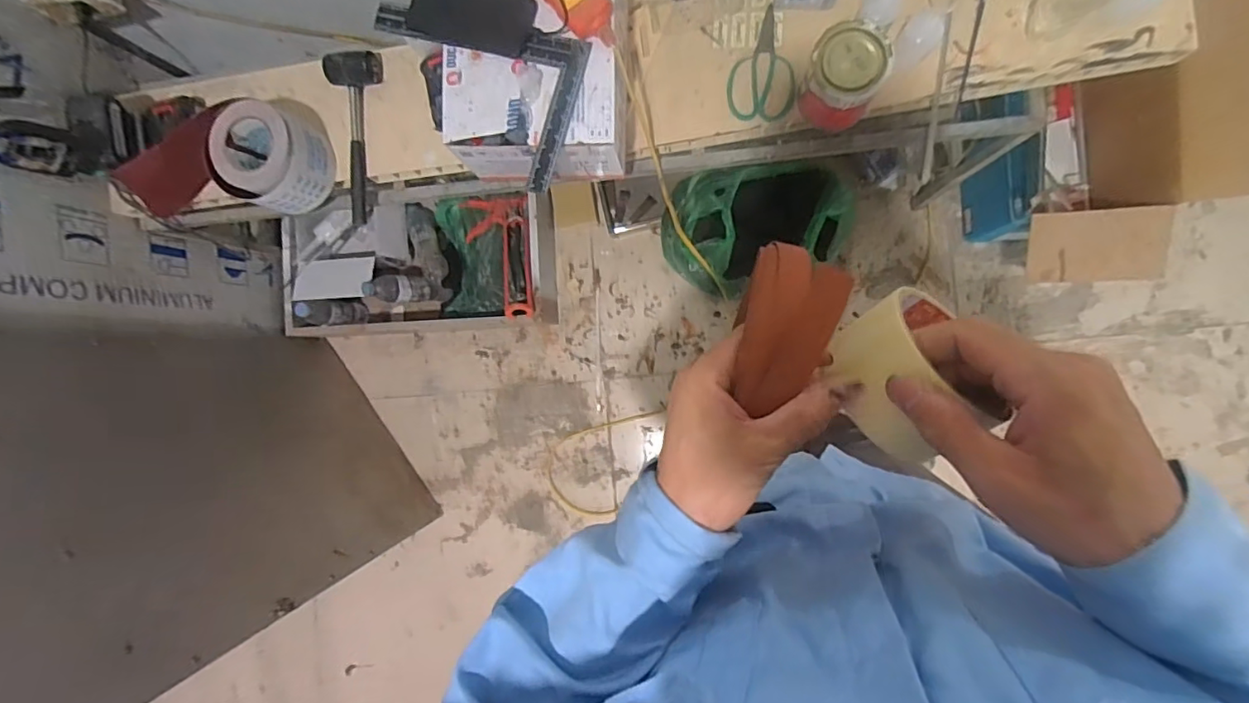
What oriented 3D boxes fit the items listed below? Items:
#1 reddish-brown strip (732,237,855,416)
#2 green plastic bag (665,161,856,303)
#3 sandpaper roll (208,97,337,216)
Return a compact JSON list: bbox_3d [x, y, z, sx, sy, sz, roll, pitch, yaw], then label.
[{"bbox_3d":[0.083,-0.012,0.293,0.047,0.026,0.088,13,91,8],"label":"reddish-brown strip"},{"bbox_3d":[0.270,-0.258,1.194,0.374,0.220,0.243,-8,88,8],"label":"green plastic bag"},{"bbox_3d":[-0.545,-0.308,0.875,0.138,0.108,0.165,32,93,7],"label":"sandpaper roll"}]

